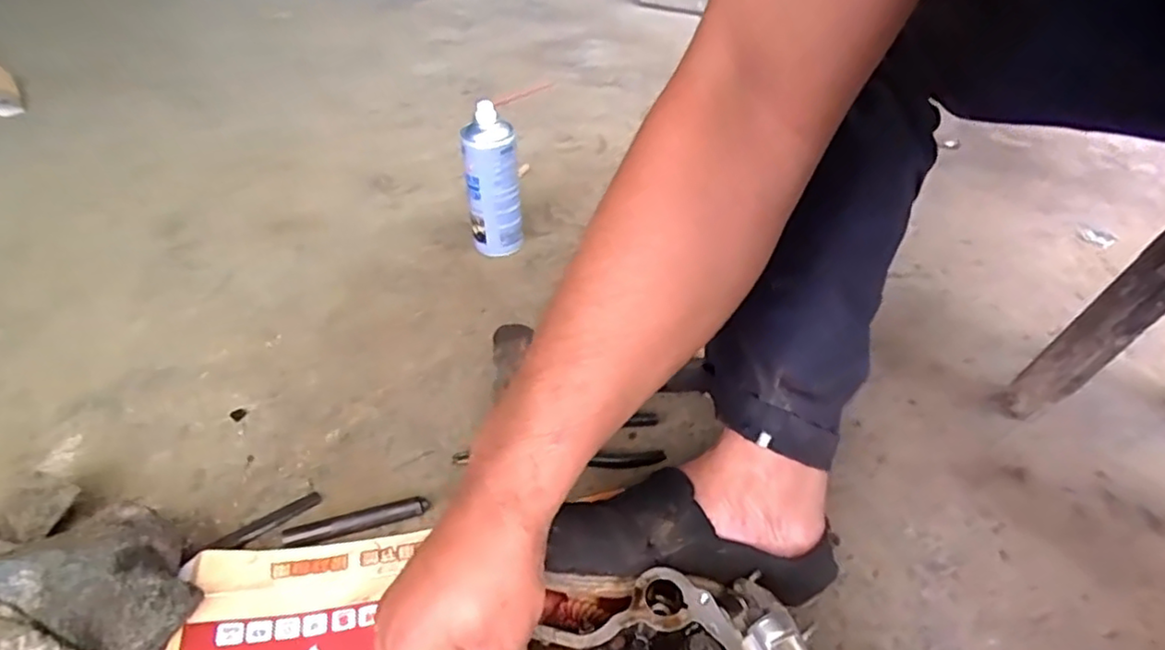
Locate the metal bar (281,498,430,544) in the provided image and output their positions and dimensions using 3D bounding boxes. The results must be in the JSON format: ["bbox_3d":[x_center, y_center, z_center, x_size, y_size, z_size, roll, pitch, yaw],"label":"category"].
[{"bbox_3d":[-0.182,0.159,0.522,0.110,0.008,0.016,-11,43,-14],"label":"metal bar"}]

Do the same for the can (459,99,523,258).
[{"bbox_3d":[-0.109,-0.167,0.787,0.064,0.184,0.054,-5,42,-7],"label":"can"}]

